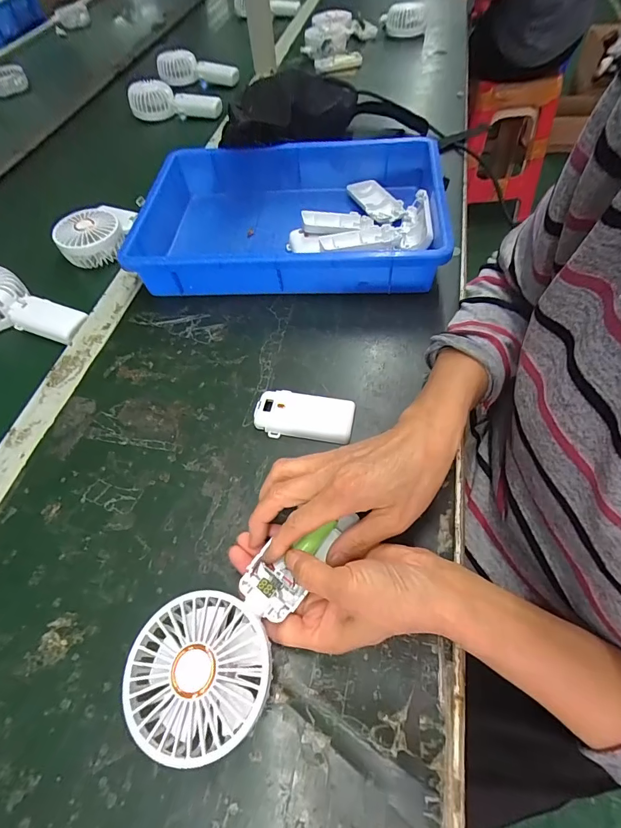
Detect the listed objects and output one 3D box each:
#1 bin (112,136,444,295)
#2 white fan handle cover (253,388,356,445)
[{"bbox_3d":[-0.022,-0.250,0.489,0.344,0.063,0.242,2,59,6],"label":"bin"},{"bbox_3d":[-0.006,0.001,0.372,0.093,0.016,0.045,9,59,10],"label":"white fan handle cover"}]

